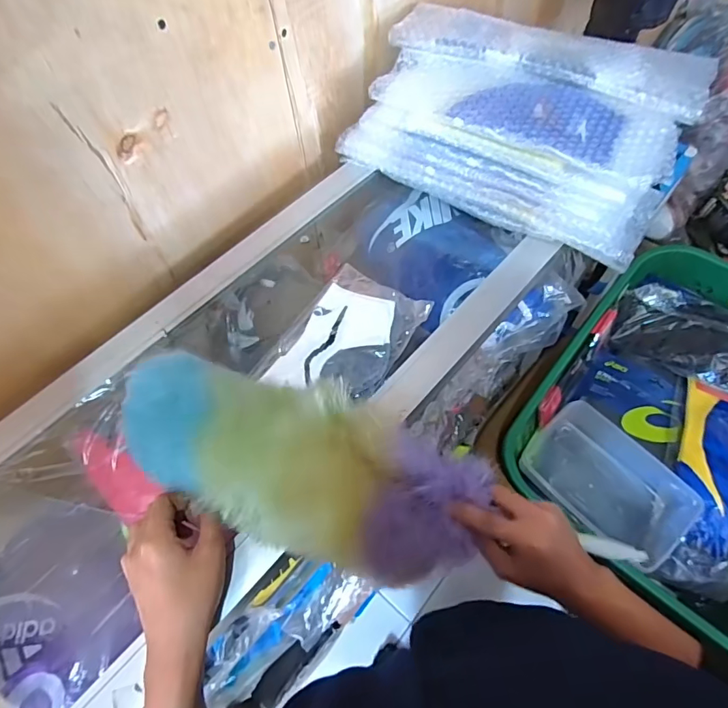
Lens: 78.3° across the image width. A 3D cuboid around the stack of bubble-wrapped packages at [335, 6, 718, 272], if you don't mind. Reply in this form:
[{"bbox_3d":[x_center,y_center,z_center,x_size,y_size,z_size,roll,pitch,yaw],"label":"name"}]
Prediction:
[{"bbox_3d":[0.193,-0.293,0.553,0.364,0.114,0.229,30,66,19],"label":"stack of bubble-wrapped packages"}]

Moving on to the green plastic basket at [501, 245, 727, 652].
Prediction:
[{"bbox_3d":[0.532,0.114,0.727,0.428,0.160,0.531,37,68,22],"label":"green plastic basket"}]

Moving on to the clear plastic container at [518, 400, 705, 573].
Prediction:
[{"bbox_3d":[0.375,0.202,0.694,0.147,0.076,0.234,-41,65,-19],"label":"clear plastic container"}]

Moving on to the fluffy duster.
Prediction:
[{"bbox_3d":[-0.048,0.094,0.368,0.305,0.080,0.122,19,62,-2],"label":"fluffy duster"}]

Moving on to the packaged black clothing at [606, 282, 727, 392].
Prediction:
[{"bbox_3d":[0.640,-0.007,0.767,0.381,0.077,0.138,32,67,20],"label":"packaged black clothing"}]

